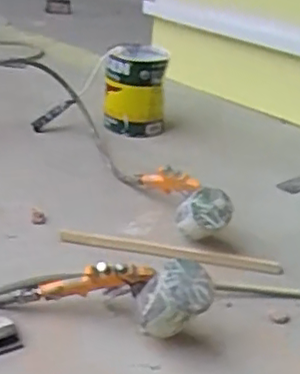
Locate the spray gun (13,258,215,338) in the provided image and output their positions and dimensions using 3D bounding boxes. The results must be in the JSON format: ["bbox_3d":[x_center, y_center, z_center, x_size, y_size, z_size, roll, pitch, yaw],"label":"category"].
[{"bbox_3d":[-0.044,0.133,0.884,0.278,0.129,0.096,18,27,24],"label":"spray gun"}]

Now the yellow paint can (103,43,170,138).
[{"bbox_3d":[-0.033,-0.250,1.607,0.158,0.199,0.158,5,25,-2],"label":"yellow paint can"}]

